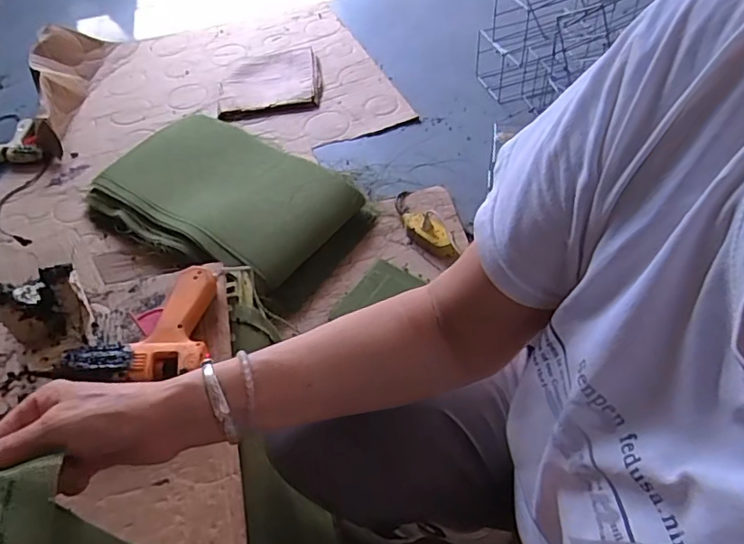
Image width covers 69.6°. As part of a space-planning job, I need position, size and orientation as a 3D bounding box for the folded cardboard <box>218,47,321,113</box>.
[{"bbox_3d":[-0.301,-0.568,1.564,0.292,0.021,0.269,-6,52,0],"label":"folded cardboard"}]

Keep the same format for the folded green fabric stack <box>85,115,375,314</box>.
[{"bbox_3d":[-0.323,-0.185,1.225,0.614,0.100,0.414,26,59,23],"label":"folded green fabric stack"}]

